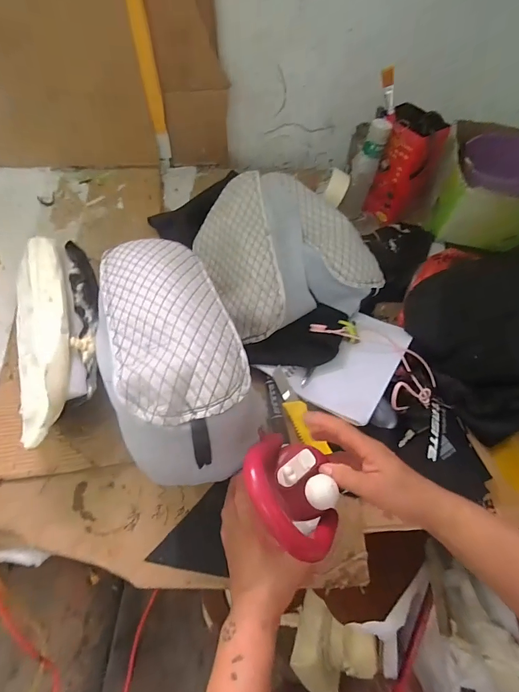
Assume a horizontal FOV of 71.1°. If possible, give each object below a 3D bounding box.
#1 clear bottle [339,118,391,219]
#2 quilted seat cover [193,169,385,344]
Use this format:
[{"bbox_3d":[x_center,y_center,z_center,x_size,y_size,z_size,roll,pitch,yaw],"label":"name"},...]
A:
[{"bbox_3d":[0.213,-0.354,0.751,0.056,0.189,0.058,12,57,3],"label":"clear bottle"},{"bbox_3d":[0.035,-0.184,0.637,0.248,0.104,0.299,-20,61,-16],"label":"quilted seat cover"}]

